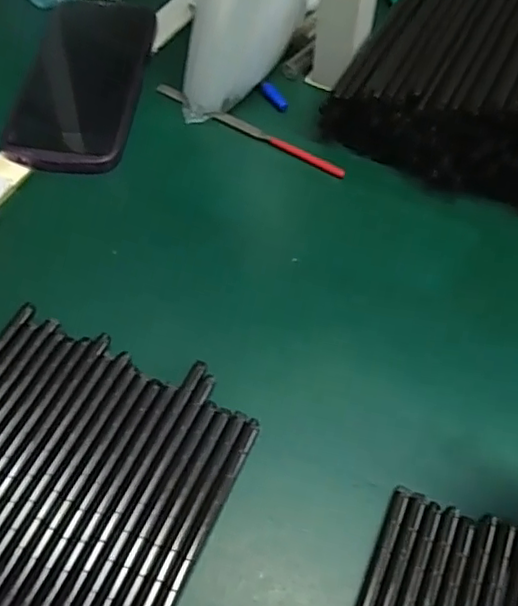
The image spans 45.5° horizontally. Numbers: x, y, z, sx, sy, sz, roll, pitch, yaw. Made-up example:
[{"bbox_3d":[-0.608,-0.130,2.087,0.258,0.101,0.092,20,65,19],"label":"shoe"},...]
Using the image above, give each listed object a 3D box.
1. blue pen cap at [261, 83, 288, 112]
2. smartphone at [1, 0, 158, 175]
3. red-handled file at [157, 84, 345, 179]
[{"bbox_3d":[0.011,-0.151,0.450,0.010,0.005,0.027,-33,77,-18],"label":"blue pen cap"},{"bbox_3d":[-0.128,-0.161,0.446,0.083,0.017,0.160,3,58,3],"label":"smartphone"},{"bbox_3d":[-0.009,-0.123,0.436,0.154,0.007,0.010,29,63,18],"label":"red-handled file"}]

